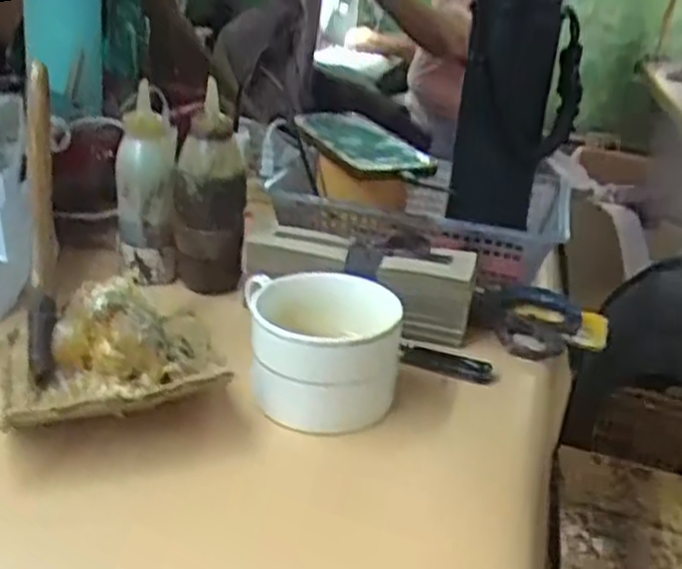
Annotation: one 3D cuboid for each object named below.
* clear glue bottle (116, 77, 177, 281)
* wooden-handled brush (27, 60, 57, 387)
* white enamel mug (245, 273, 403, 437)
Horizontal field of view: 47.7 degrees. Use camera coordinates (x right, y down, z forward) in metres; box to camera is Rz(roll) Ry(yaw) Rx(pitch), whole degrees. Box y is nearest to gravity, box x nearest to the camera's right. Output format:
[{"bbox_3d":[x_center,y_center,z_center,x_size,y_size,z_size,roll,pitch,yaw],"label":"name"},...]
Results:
[{"bbox_3d":[-0.139,-0.067,0.552,0.037,0.133,0.032,-5,27,-22],"label":"clear glue bottle"},{"bbox_3d":[-0.159,-0.033,0.410,0.013,0.166,0.022,-2,-9,-15],"label":"wooden-handled brush"},{"bbox_3d":[-0.012,0.035,0.454,0.084,0.063,0.090,2,25,-8],"label":"white enamel mug"}]

